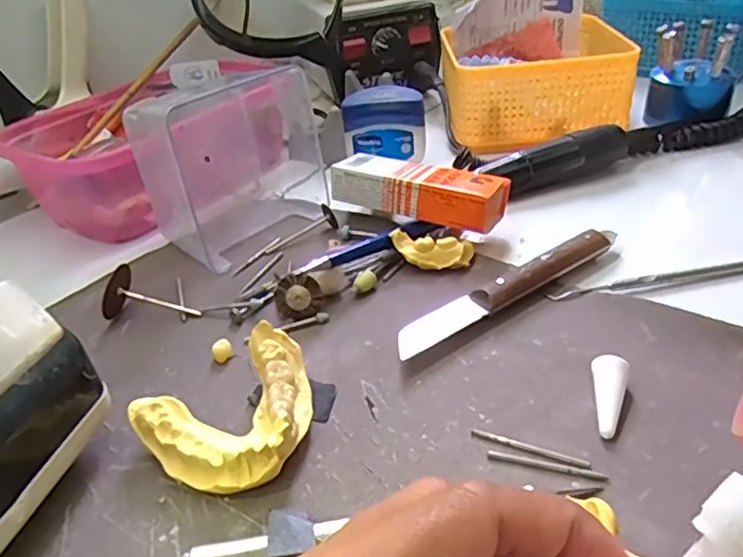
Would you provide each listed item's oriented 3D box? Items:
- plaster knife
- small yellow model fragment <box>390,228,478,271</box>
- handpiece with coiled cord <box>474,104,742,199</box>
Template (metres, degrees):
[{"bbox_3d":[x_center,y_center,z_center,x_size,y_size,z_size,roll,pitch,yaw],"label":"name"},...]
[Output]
[{"bbox_3d":[0.069,0.003,0.309,0.140,0.014,0.018,-26,39,-27],"label":"plaster knife"},{"bbox_3d":[0.032,-0.014,0.339,0.044,0.016,0.017,2,35,11],"label":"small yellow model fragment"},{"bbox_3d":[0.195,-0.099,0.432,0.250,0.030,0.025,-16,35,-15],"label":"handpiece with coiled cord"}]

